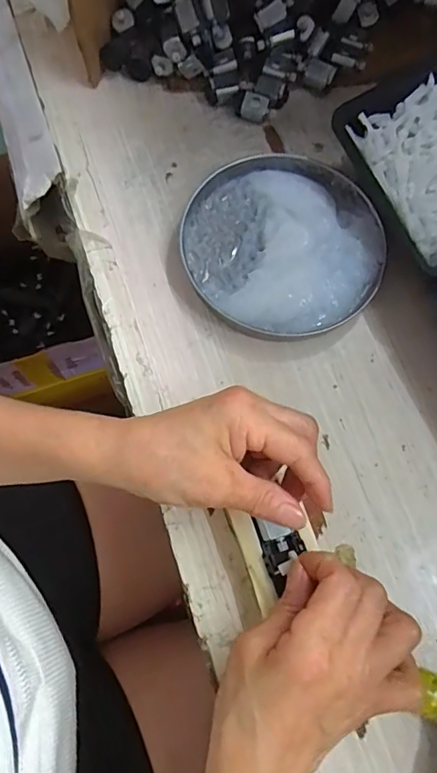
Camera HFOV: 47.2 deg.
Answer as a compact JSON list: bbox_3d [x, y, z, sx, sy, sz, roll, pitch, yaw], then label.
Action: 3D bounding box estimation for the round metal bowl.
[{"bbox_3d":[0.048,-0.105,0.365,0.140,0.019,0.142,1,74,-2],"label":"round metal bowl"}]

